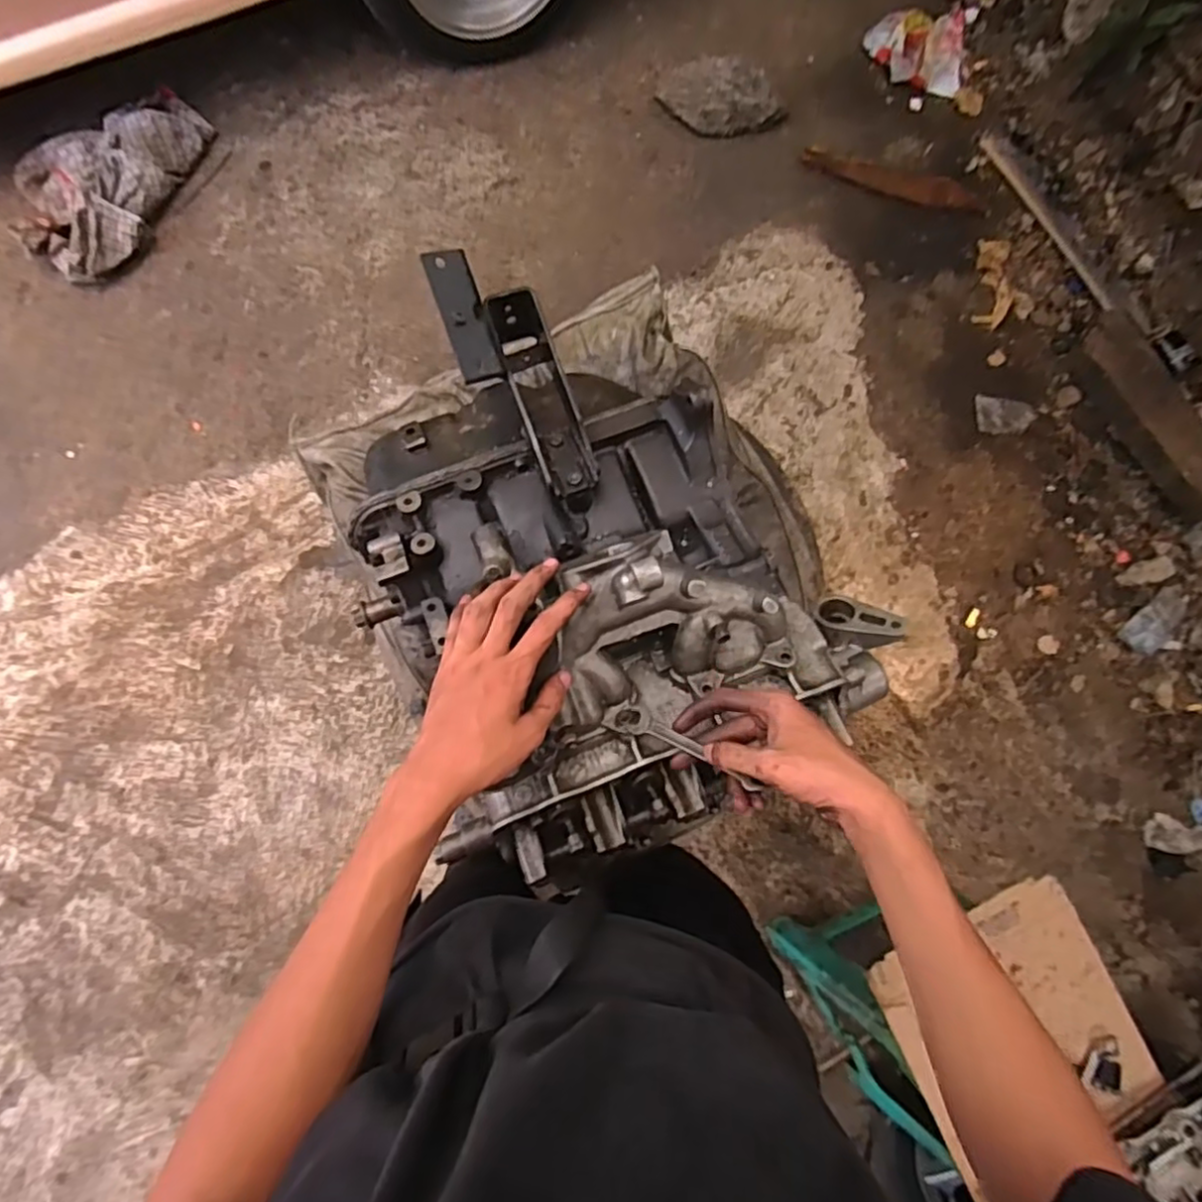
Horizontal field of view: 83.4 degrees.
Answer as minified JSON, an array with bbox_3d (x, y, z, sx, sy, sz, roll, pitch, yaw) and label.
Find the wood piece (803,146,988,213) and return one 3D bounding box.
[{"bbox_3d":[0.649,-0.929,1.490,0.414,0.073,0.062,19,83,-1],"label":"wood piece"}]

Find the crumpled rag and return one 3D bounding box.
[{"bbox_3d":[-1.004,-0.862,1.361,0.238,0.101,0.437,23,79,-2],"label":"crumpled rag"}]

